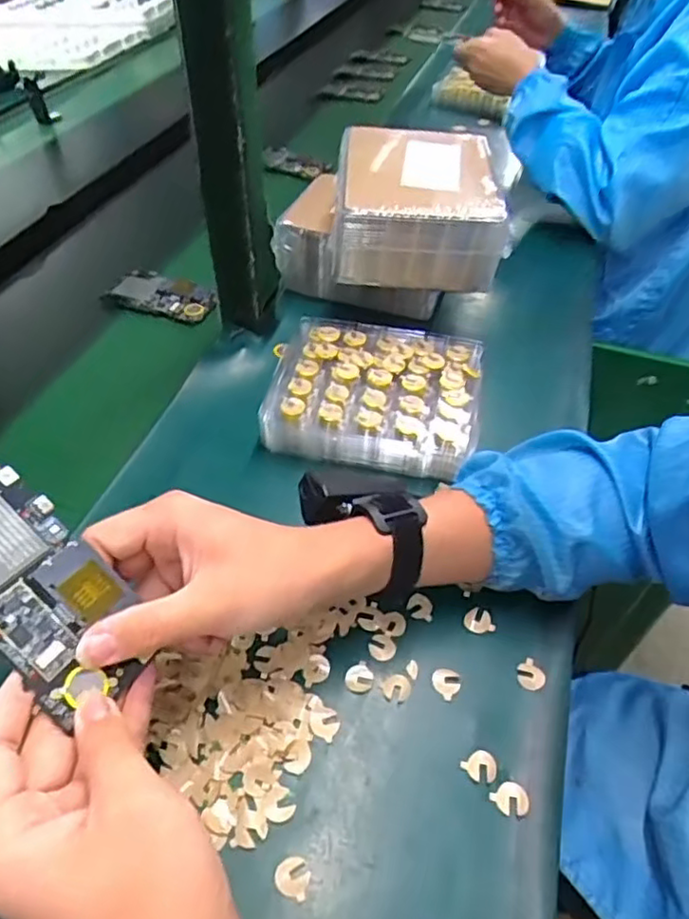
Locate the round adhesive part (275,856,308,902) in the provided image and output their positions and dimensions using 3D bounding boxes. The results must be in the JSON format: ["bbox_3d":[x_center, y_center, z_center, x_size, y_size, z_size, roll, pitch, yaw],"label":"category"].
[{"bbox_3d":[-0.026,0.213,0.323,0.018,0.004,0.016,13,50,13],"label":"round adhesive part"}]

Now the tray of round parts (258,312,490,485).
[{"bbox_3d":[0.027,-0.058,0.552,0.177,0.041,0.149,6,48,8],"label":"tray of round parts"}]

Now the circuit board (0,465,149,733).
[{"bbox_3d":[-0.148,0.061,0.303,0.122,0.004,0.063,48,45,-6],"label":"circuit board"}]

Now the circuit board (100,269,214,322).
[{"bbox_3d":[-0.202,-0.181,0.698,0.125,0.011,0.060,20,63,19],"label":"circuit board"}]

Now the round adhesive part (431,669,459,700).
[{"bbox_3d":[0.064,0.139,0.396,0.017,0.004,0.018,-1,48,1],"label":"round adhesive part"}]

